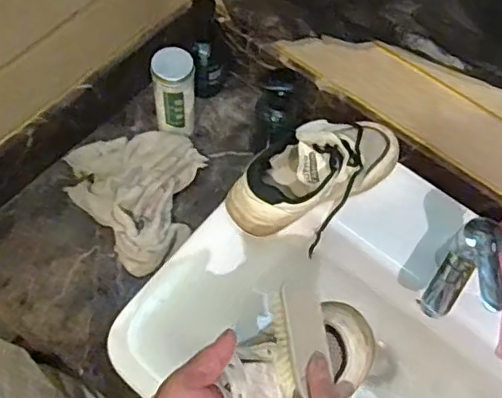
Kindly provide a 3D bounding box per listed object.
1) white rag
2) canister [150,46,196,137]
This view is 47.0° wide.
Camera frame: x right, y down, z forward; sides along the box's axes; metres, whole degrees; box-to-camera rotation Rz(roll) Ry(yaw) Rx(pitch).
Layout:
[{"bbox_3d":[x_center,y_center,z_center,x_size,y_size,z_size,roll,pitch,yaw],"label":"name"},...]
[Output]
[{"bbox_3d":[-0.152,-0.024,0.842,0.186,0.074,0.224,-36,69,-21],"label":"white rag"},{"bbox_3d":[-0.114,-0.159,0.860,0.061,0.133,0.057,-4,62,-7],"label":"canister"}]

